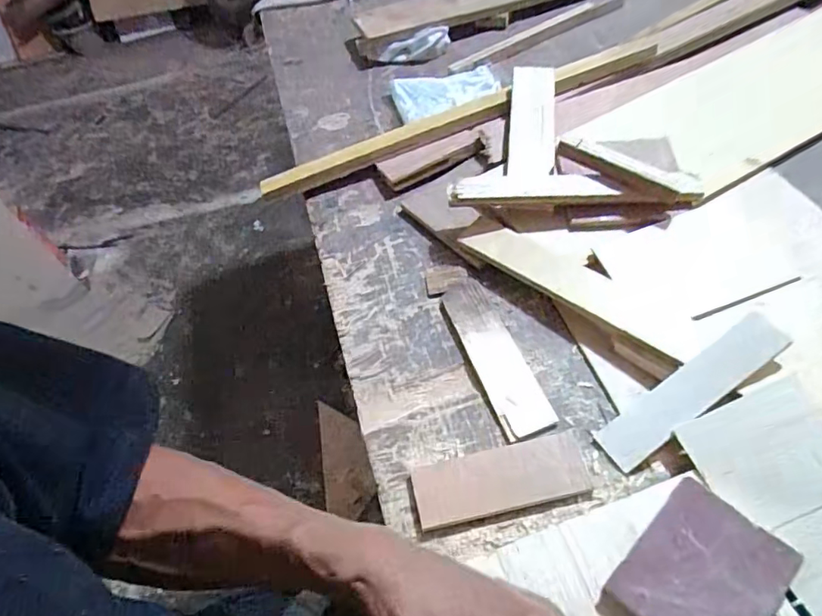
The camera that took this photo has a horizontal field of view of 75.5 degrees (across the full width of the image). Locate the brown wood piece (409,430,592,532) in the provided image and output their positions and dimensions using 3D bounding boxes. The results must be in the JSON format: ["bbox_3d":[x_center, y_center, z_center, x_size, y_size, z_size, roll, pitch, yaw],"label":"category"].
[{"bbox_3d":[0.071,0.136,0.423,0.136,0.009,0.050,-11,54,-3],"label":"brown wood piece"}]

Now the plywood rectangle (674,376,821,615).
[{"bbox_3d":[0.277,0.137,0.366,0.095,0.006,0.160,-29,60,7],"label":"plywood rectangle"}]

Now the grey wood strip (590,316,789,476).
[{"bbox_3d":[0.223,0.067,0.425,0.160,0.011,0.037,-39,57,5],"label":"grey wood strip"}]

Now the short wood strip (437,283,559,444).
[{"bbox_3d":[0.076,0.042,0.499,0.051,0.007,0.171,-20,55,-9],"label":"short wood strip"}]

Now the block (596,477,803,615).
[{"bbox_3d":[0.191,0.176,0.348,0.101,0.023,0.078,-39,60,-21],"label":"block"}]

